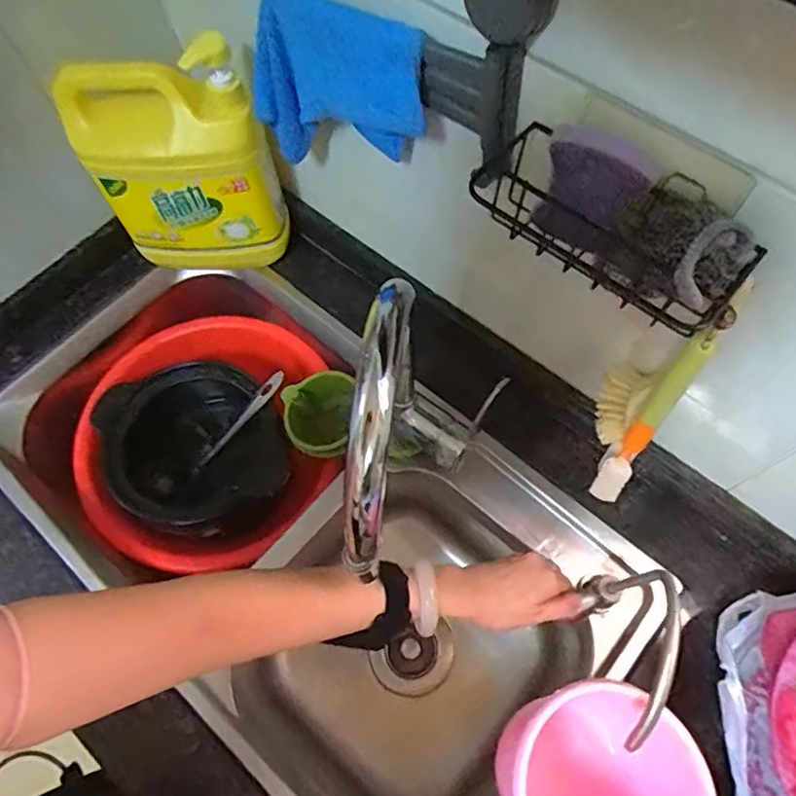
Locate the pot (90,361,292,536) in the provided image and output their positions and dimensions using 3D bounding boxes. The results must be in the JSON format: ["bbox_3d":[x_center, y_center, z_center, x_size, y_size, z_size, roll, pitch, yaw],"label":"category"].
[{"bbox_3d":[-0.275,0.070,0.817,0.214,0.134,0.217,0,66,1],"label":"pot"}]

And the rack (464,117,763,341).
[{"bbox_3d":[0.141,-0.122,0.433,0.060,0.071,0.207,-39,71,-15],"label":"rack"}]

